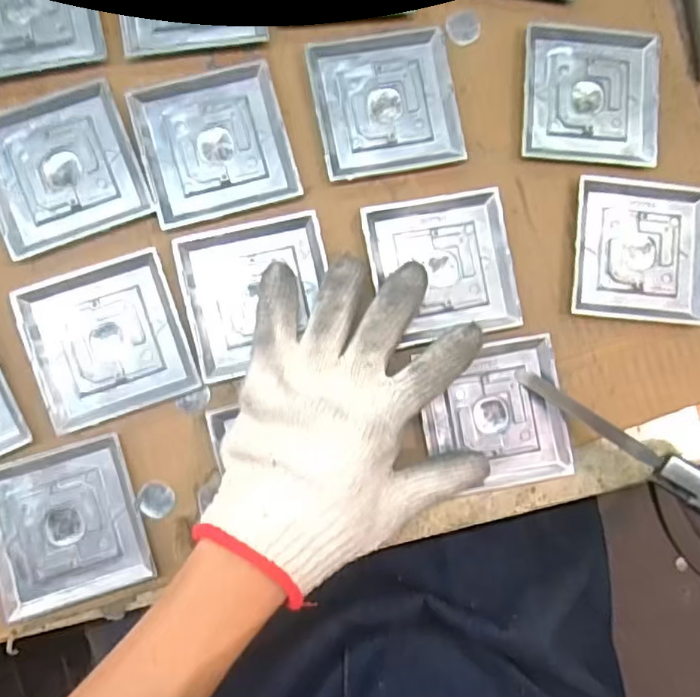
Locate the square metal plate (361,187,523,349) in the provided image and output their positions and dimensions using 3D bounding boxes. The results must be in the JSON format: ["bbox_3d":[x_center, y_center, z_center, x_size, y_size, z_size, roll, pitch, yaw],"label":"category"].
[{"bbox_3d":[0.059,-0.052,0.381,0.088,0.007,0.091,-11,88,-4],"label":"square metal plate"}]

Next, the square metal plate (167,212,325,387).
[{"bbox_3d":[-0.056,-0.034,0.373,0.089,0.007,0.091,-13,88,-4],"label":"square metal plate"}]

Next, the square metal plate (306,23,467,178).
[{"bbox_3d":[0.023,-0.159,0.385,0.090,0.005,0.092,-12,88,-4],"label":"square metal plate"}]

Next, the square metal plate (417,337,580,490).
[{"bbox_3d":[0.091,0.043,0.377,0.087,0.011,0.089,-9,88,-4],"label":"square metal plate"}]

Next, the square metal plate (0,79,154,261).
[{"bbox_3d":[-0.180,-0.112,0.368,0.089,0.004,0.092,-22,89,-5],"label":"square metal plate"}]

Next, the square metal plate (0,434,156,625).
[{"bbox_3d":[-0.172,0.108,0.358,0.089,0.005,0.091,-17,89,-5],"label":"square metal plate"}]

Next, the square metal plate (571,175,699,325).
[{"bbox_3d":[0.193,-0.065,0.393,0.091,0.006,0.092,5,87,-4],"label":"square metal plate"}]

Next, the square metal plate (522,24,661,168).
[{"bbox_3d":[0.161,-0.170,0.397,0.090,0.006,0.093,4,87,-4],"label":"square metal plate"}]

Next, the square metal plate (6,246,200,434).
[{"bbox_3d":[-0.147,-0.005,0.362,0.090,0.004,0.091,-19,89,-5],"label":"square metal plate"}]

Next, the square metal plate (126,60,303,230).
[{"bbox_3d":[-0.085,-0.130,0.376,0.089,0.004,0.091,-15,88,-5],"label":"square metal plate"}]

